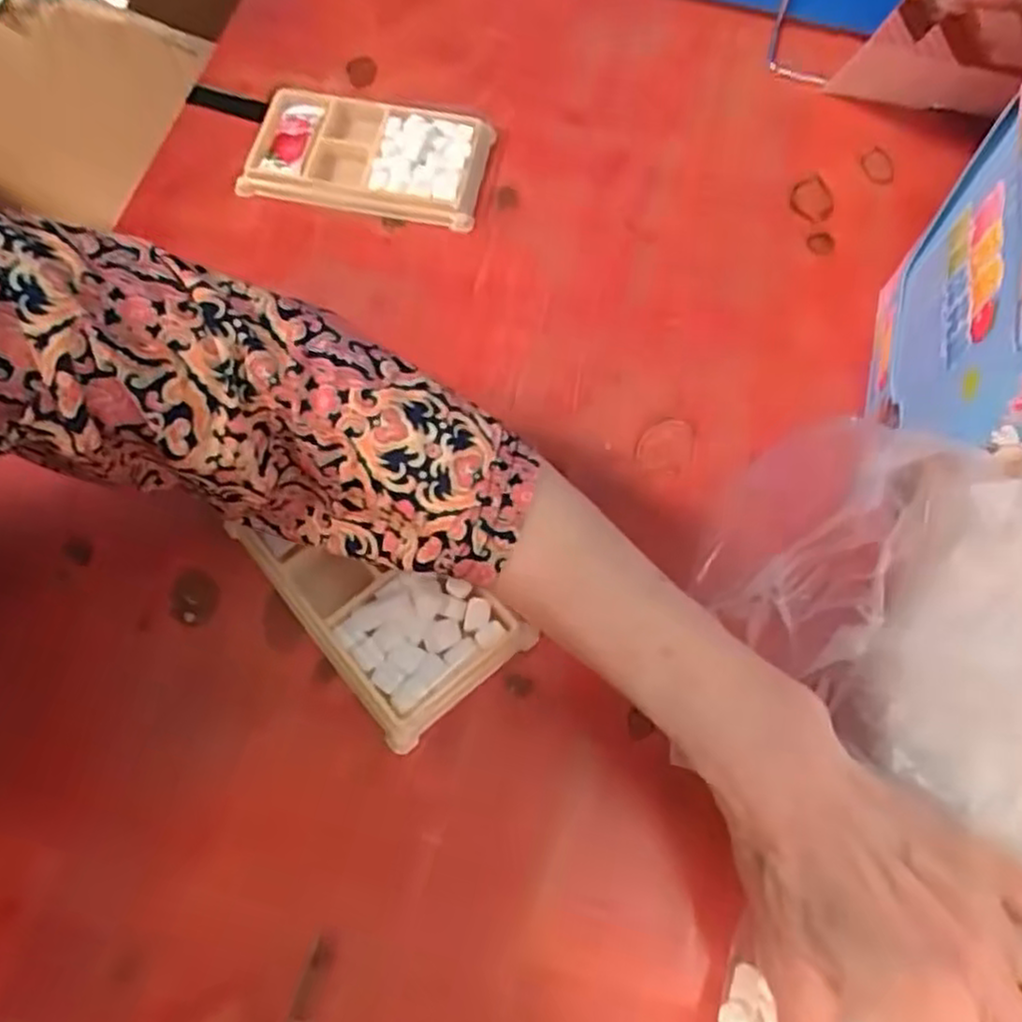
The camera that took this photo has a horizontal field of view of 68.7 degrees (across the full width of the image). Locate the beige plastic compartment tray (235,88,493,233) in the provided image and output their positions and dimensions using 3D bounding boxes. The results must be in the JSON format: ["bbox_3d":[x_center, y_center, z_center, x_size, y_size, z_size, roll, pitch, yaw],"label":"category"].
[{"bbox_3d":[-0.083,-0.208,0.437,0.132,0.015,0.075,11,68,5],"label":"beige plastic compartment tray"}]

